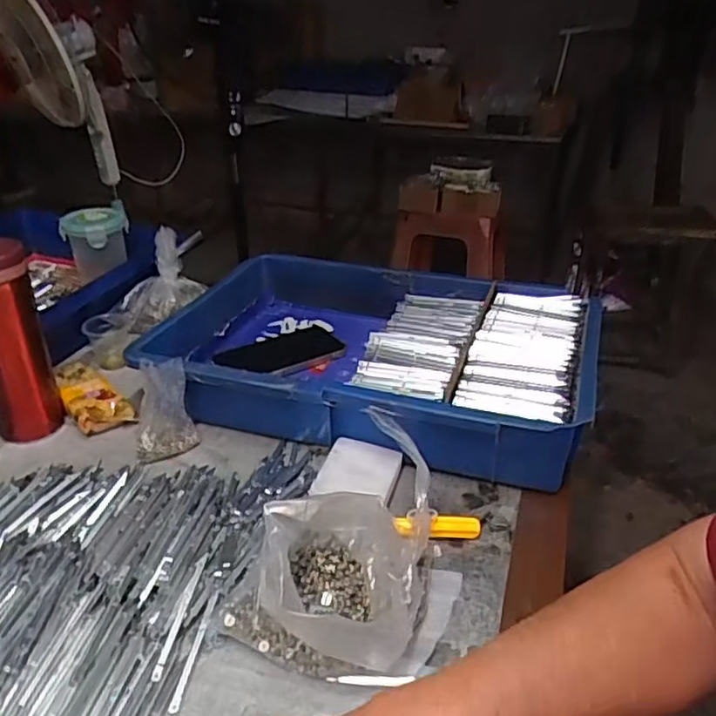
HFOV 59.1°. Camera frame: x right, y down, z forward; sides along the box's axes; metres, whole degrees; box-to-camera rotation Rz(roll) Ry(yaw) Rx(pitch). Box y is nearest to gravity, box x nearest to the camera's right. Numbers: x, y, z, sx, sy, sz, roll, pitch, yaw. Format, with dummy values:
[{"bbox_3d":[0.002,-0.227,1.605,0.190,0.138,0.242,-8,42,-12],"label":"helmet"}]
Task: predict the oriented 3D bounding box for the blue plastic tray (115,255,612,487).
[{"bbox_3d":[0.018,-0.007,0.676,0.420,0.092,0.285,9,31,14],"label":"blue plastic tray"}]

